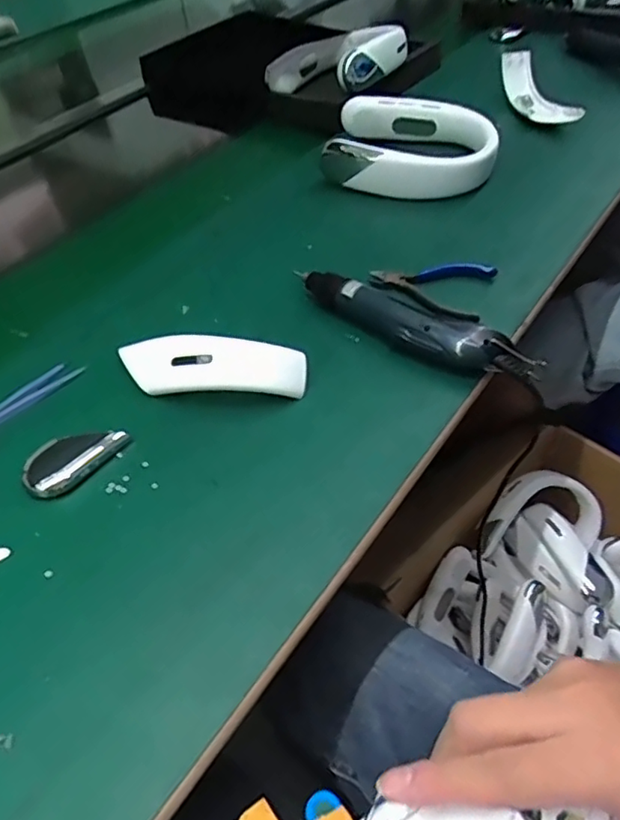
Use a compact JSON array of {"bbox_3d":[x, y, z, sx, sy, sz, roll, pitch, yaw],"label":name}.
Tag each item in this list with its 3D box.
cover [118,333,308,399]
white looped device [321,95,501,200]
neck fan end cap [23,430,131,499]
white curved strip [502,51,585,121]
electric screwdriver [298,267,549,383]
[{"bbox_3d":[-0.090,-0.039,0.510,0.173,0.047,0.050,5,50,5],"label":"cover"},{"bbox_3d":[0.127,-0.337,0.751,0.208,0.072,0.173,9,50,9],"label":"white looped device"},{"bbox_3d":[-0.192,0.035,0.477,0.079,0.013,0.047,-36,58,-26],"label":"neck fan end cap"},{"bbox_3d":[0.314,-0.436,0.822,0.032,0.060,0.185,-9,50,-6],"label":"white curved strip"},{"bbox_3d":[0.081,-0.080,0.540,0.241,0.039,0.039,29,56,24],"label":"electric screwdriver"}]

